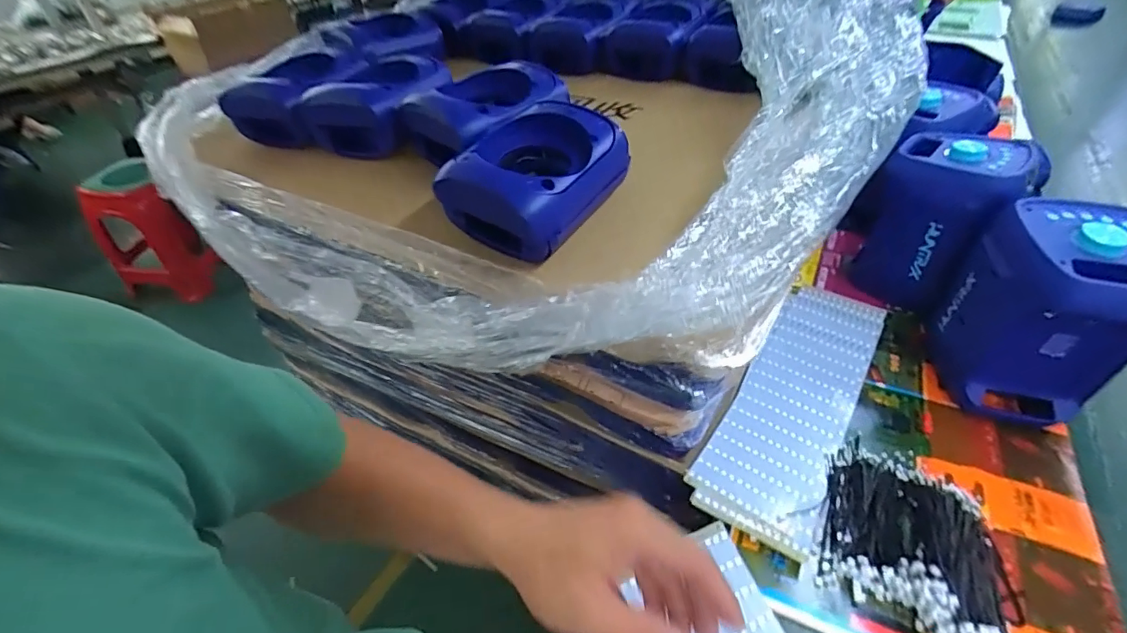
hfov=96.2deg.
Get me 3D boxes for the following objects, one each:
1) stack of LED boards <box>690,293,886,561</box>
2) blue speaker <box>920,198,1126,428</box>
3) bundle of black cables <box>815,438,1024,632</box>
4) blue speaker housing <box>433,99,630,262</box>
[{"bbox_3d":[0.330,0.110,0.718,0.151,0.033,0.462,22,47,27],"label":"stack of LED boards"},{"bbox_3d":[0.592,0.004,0.640,0.166,0.266,0.164,19,46,24],"label":"blue speaker"},{"bbox_3d":[0.392,0.244,0.554,0.194,0.033,0.211,16,45,22],"label":"bundle of black cables"},{"bbox_3d":[-0.036,-0.175,0.658,0.173,0.130,0.199,18,45,23],"label":"blue speaker housing"}]

